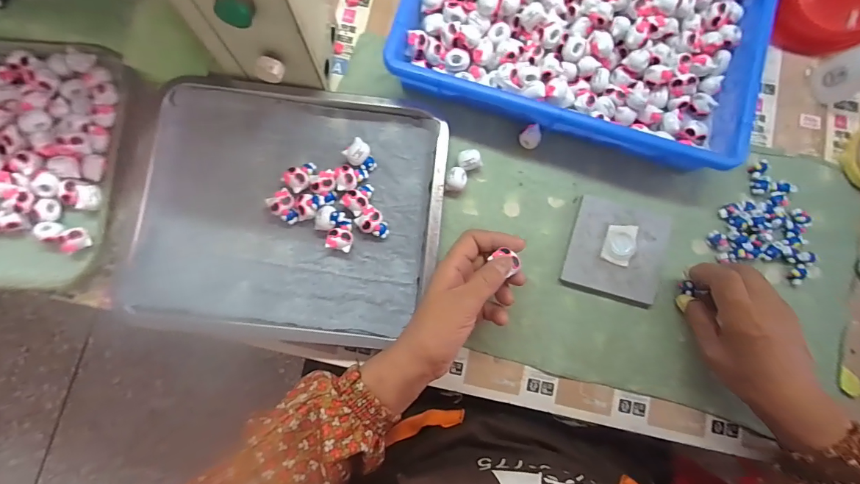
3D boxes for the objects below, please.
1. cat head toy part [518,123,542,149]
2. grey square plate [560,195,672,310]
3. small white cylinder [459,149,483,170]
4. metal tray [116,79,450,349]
[{"bbox_3d":[0.110,-0.113,0.450,0.023,0.029,0.022,0,82,-3],"label":"cat head toy part"},{"bbox_3d":[0.198,0.009,0.431,0.099,0.014,0.101,16,82,4],"label":"grey square plate"},{"bbox_3d":[0.043,-0.088,0.443,0.026,0.020,0.022,2,82,-3],"label":"small white cylinder"},{"bbox_3d":[-0.145,-0.034,0.424,0.307,0.023,0.257,8,84,-4],"label":"metal tray"}]

